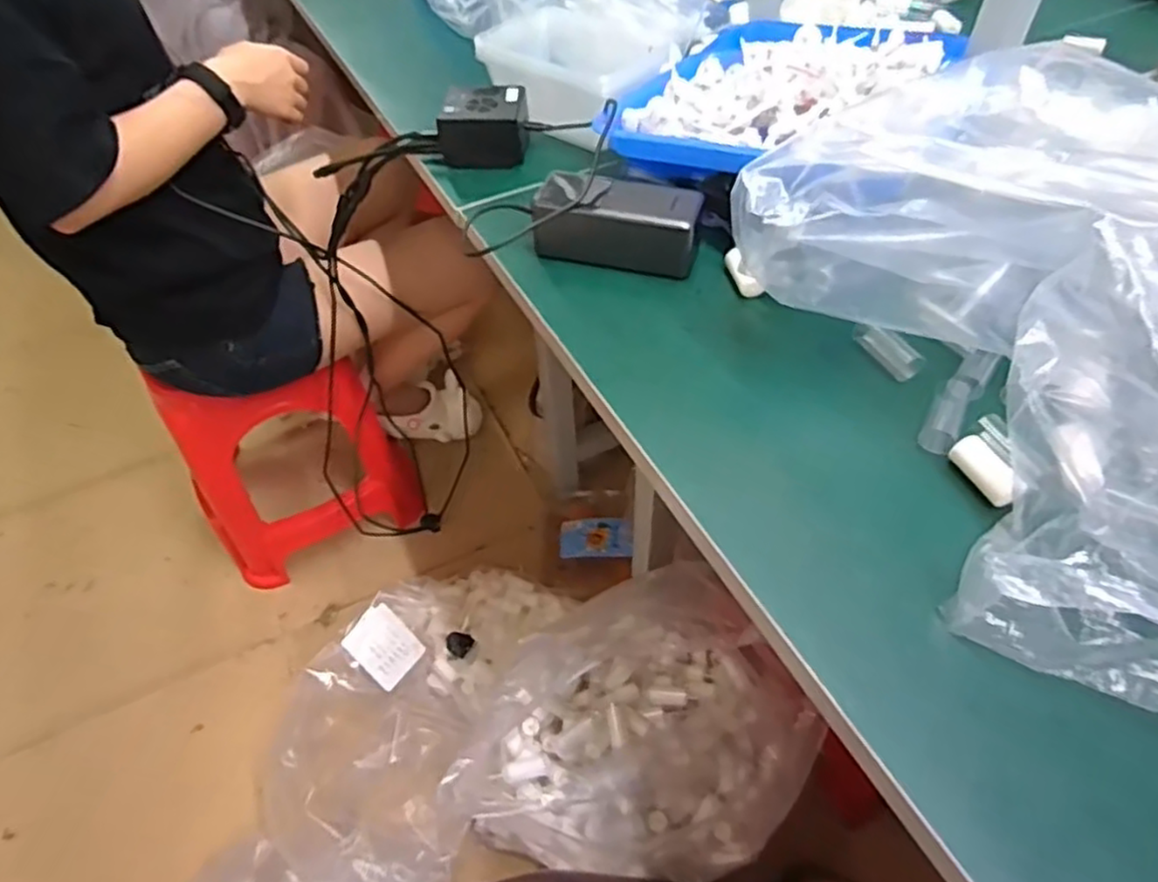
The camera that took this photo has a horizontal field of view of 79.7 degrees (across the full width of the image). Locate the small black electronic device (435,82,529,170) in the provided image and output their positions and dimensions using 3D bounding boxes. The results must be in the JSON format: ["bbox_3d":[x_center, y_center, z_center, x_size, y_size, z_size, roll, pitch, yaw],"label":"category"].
[{"bbox_3d":[-0.091,-0.306,0.676,0.085,0.051,0.064,-1,50,2],"label":"small black electronic device"}]

